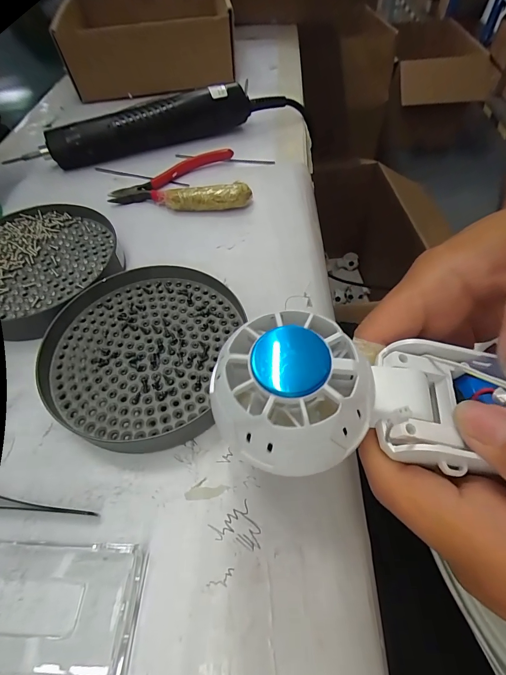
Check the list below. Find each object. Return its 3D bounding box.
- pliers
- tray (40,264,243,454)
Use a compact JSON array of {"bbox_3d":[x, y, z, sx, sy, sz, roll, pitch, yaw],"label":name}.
[{"bbox_3d":[-0.065,-0.134,0.285,0.112,0.018,0.083,-14,58,-11],"label":"pliers"},{"bbox_3d":[-0.067,0.005,0.194,0.106,0.017,0.112,-2,56,3],"label":"tray"}]

